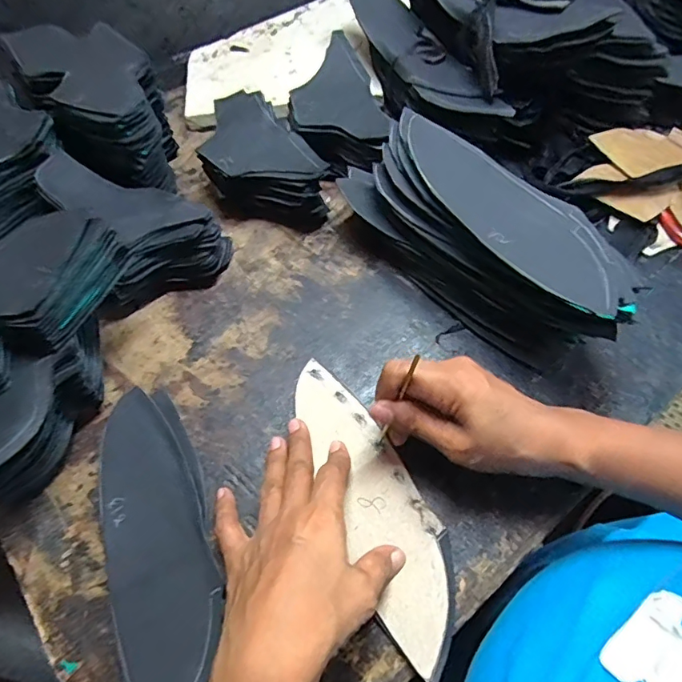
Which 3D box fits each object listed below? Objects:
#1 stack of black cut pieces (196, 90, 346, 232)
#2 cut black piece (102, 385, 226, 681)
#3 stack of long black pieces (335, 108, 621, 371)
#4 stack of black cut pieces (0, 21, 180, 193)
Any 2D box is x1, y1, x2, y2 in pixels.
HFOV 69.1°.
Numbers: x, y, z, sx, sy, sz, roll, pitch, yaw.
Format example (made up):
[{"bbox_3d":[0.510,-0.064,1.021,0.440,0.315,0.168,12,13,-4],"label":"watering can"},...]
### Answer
[{"bbox_3d":[-0.080,-0.171,0.481,0.097,0.054,0.156,-26,62,-13],"label":"stack of black cut pieces"},{"bbox_3d":[-0.120,0.133,0.326,0.069,0.014,0.218,-14,60,-6],"label":"cut black piece"},{"bbox_3d":[0.111,-0.085,0.403,0.086,0.098,0.250,-40,66,-20],"label":"stack of long black pieces"},{"bbox_3d":[-0.227,-0.225,0.478,0.097,0.126,0.196,-33,76,-16],"label":"stack of black cut pieces"}]

